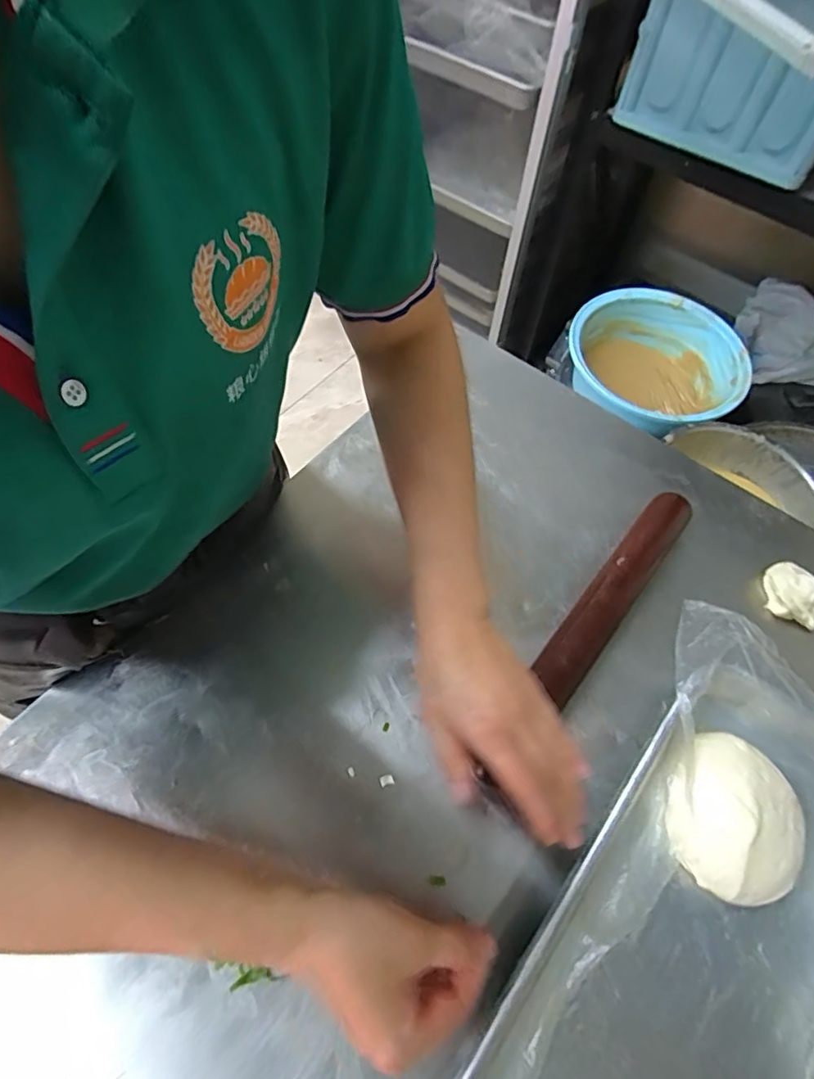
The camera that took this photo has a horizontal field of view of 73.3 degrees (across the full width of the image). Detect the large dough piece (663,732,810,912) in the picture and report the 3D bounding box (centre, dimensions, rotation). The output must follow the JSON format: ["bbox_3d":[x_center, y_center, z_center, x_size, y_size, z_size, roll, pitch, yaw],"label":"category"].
[{"bbox_3d":[0.240,0.202,0.402,0.092,0.043,0.111,7,60,2],"label":"large dough piece"}]

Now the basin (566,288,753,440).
[{"bbox_3d":[0.526,-0.363,1.190,0.353,0.172,0.357,1,61,-2],"label":"basin"}]

